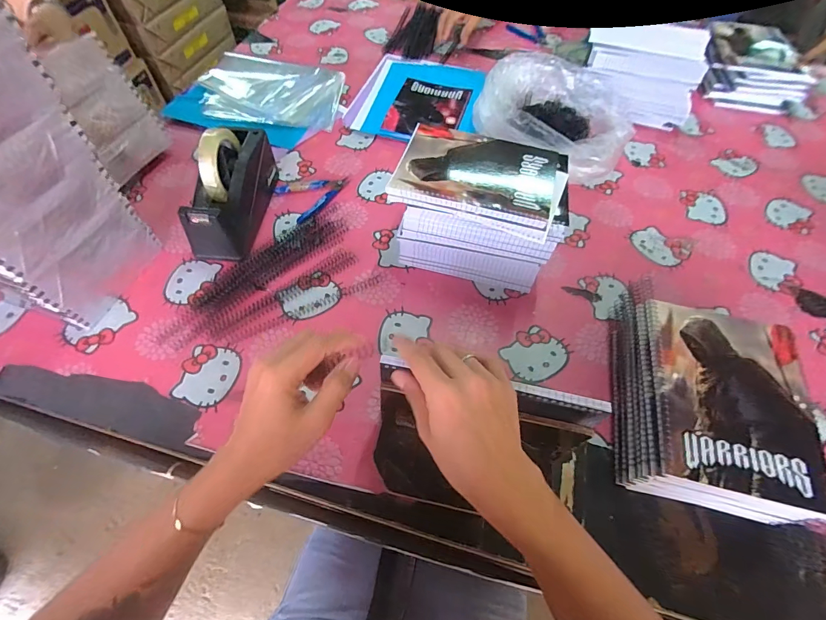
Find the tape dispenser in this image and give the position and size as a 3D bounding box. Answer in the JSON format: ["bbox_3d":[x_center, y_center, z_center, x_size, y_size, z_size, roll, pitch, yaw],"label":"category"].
[{"bbox_3d":[-0.265,-0.181,0.585,0.067,0.118,0.214,7,58,1],"label":"tape dispenser"}]

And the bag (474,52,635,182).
[{"bbox_3d":[0.260,-0.357,0.732,0.273,0.091,0.242,30,61,15],"label":"bag"}]

